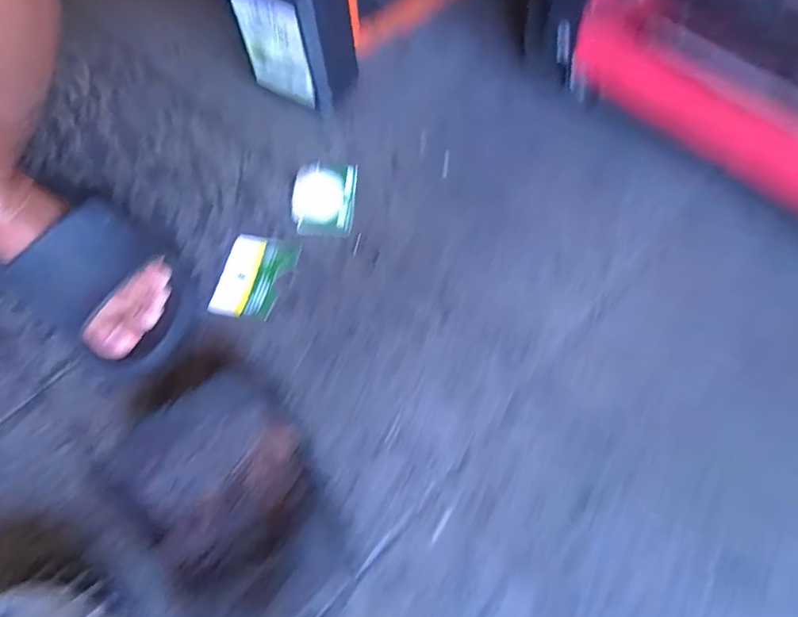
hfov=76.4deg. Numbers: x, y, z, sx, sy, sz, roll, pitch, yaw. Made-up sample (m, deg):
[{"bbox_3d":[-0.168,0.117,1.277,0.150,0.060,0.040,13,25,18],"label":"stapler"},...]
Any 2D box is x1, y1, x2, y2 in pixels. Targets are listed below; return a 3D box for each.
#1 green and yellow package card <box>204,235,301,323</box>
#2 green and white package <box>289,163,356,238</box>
[{"bbox_3d":[-0.138,-0.030,0.481,0.064,0.005,0.082,15,65,10],"label":"green and yellow package card"},{"bbox_3d":[-0.078,-0.112,0.517,0.064,0.011,0.082,1,63,4],"label":"green and white package"}]

